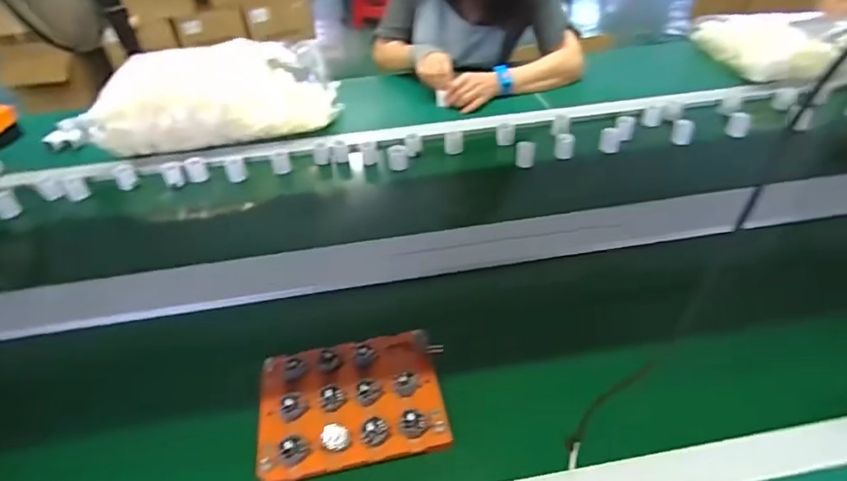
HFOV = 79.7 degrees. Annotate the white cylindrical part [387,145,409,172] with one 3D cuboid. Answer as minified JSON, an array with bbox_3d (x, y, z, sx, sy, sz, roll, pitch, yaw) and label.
[{"bbox_3d":[-0.047,-0.154,0.943,0.036,0.043,0.034,-3,39,0],"label":"white cylindrical part"}]

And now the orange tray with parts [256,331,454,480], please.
[{"bbox_3d":[-0.077,0.169,0.544,0.191,0.026,0.144,-9,39,-7],"label":"orange tray with parts"}]

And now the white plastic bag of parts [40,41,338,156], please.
[{"bbox_3d":[-0.414,-0.296,1.012,0.488,0.163,0.205,-12,40,-11],"label":"white plastic bag of parts"}]

